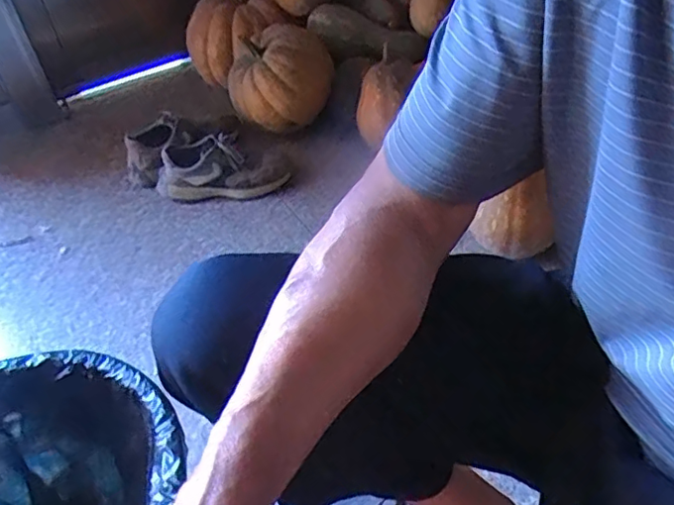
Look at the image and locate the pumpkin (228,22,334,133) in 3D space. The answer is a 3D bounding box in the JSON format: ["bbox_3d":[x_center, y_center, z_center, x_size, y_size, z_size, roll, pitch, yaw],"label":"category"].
[{"bbox_3d":[-0.116,-0.361,1.207,0.171,0.160,0.190,18,49,22],"label":"pumpkin"}]

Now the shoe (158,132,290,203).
[{"bbox_3d":[-0.222,-0.168,1.130,0.242,0.104,0.099,-3,44,2],"label":"shoe"}]

